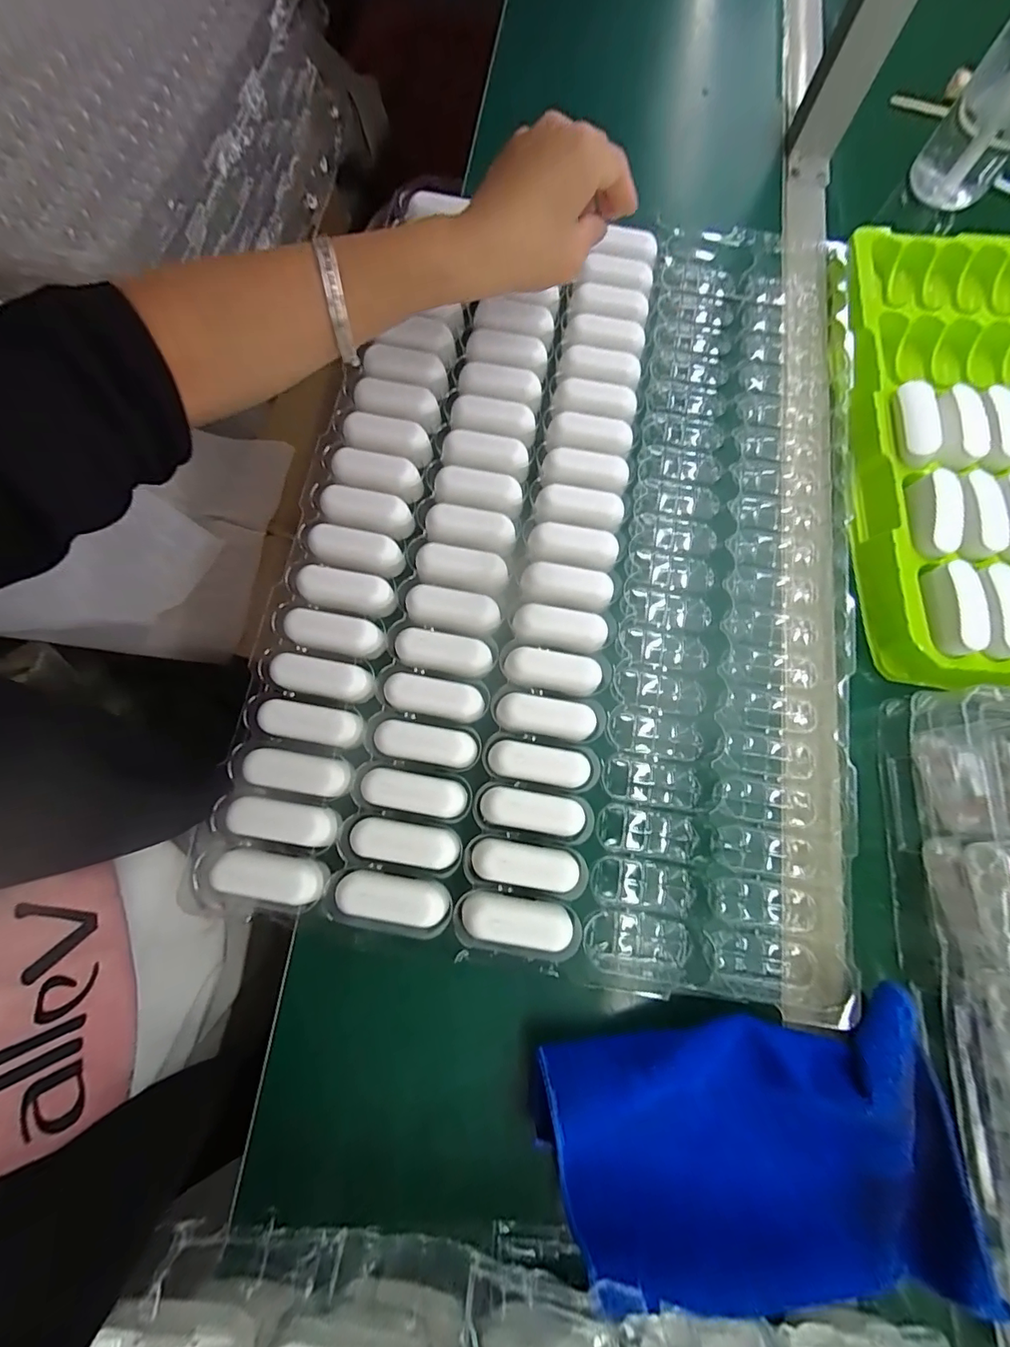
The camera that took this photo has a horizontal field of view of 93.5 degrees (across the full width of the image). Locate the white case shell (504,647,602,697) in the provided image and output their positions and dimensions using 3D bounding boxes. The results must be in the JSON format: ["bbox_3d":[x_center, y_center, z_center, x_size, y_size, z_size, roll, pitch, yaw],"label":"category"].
[{"bbox_3d":[0.032,-0.001,0.314,0.062,0.015,0.024,10,74,1],"label":"white case shell"}]

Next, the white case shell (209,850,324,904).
[{"bbox_3d":[-0.137,0.118,0.276,0.060,0.015,0.024,9,74,1],"label":"white case shell"}]

